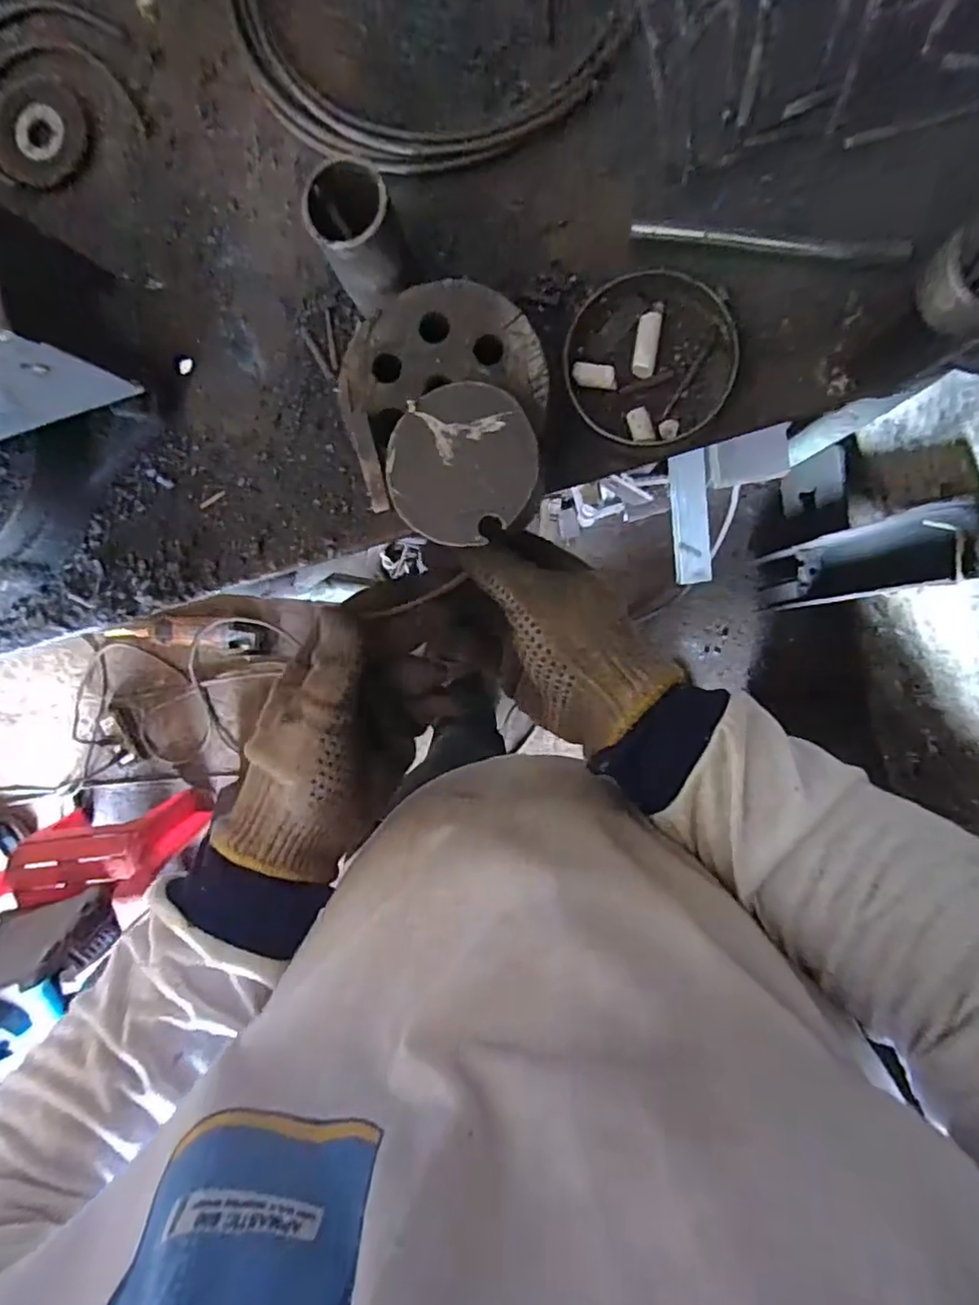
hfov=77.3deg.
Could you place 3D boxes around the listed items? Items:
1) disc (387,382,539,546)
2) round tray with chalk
[{"bbox_3d":[-0.013,-0.087,0.281,0.067,0.004,0.066,1,95,7],"label":"disc"},{"bbox_3d":[0.087,-0.160,0.334,0.085,0.018,0.087,1,95,7],"label":"round tray with chalk"}]

